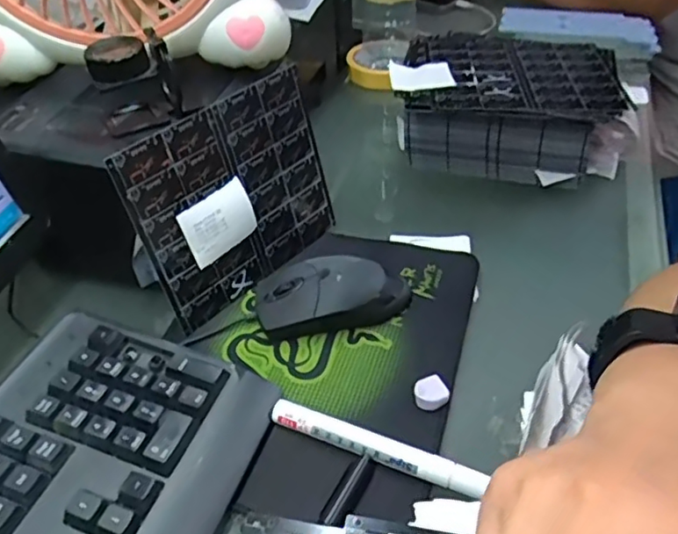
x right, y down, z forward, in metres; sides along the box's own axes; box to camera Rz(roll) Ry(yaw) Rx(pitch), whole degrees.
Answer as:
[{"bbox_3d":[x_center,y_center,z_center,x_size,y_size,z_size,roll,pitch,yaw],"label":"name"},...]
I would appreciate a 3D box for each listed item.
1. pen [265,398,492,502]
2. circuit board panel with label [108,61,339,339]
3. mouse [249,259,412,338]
[{"bbox_3d":[0.021,0.108,0.360,0.132,0.015,0.014,16,45,19],"label":"pen"},{"bbox_3d":[-0.072,-0.052,0.453,0.006,0.143,0.166,19,46,40],"label":"circuit board panel with label"},{"bbox_3d":[-0.005,0.017,0.452,0.116,0.037,0.060,-13,44,-12],"label":"mouse"}]

